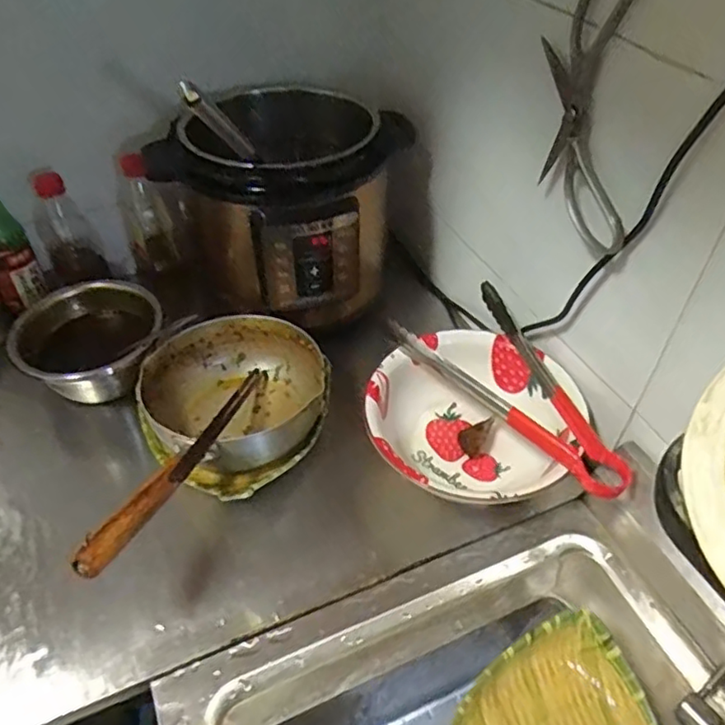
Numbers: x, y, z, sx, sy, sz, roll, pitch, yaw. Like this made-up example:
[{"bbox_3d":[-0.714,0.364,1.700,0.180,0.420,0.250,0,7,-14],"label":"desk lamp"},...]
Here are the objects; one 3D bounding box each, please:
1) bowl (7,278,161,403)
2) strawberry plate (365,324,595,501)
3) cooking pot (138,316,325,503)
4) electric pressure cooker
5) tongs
[{"bbox_3d":[-0.334,-0.019,0.765,0.160,0.083,0.161,0,43,0],"label":"bowl"},{"bbox_3d":[0.119,0.076,0.687,0.225,0.091,0.222,0,43,0],"label":"strawberry plate"},{"bbox_3d":[-0.137,0.042,0.714,0.208,0.087,0.208,0,43,0],"label":"cooking pot"},{"bbox_3d":[-0.091,-0.205,0.802,0.239,0.206,0.258,-33,52,-30],"label":"electric pressure cooker"},{"bbox_3d":[0.150,0.028,0.660,0.156,0.065,0.293,-17,46,-17],"label":"tongs"}]

